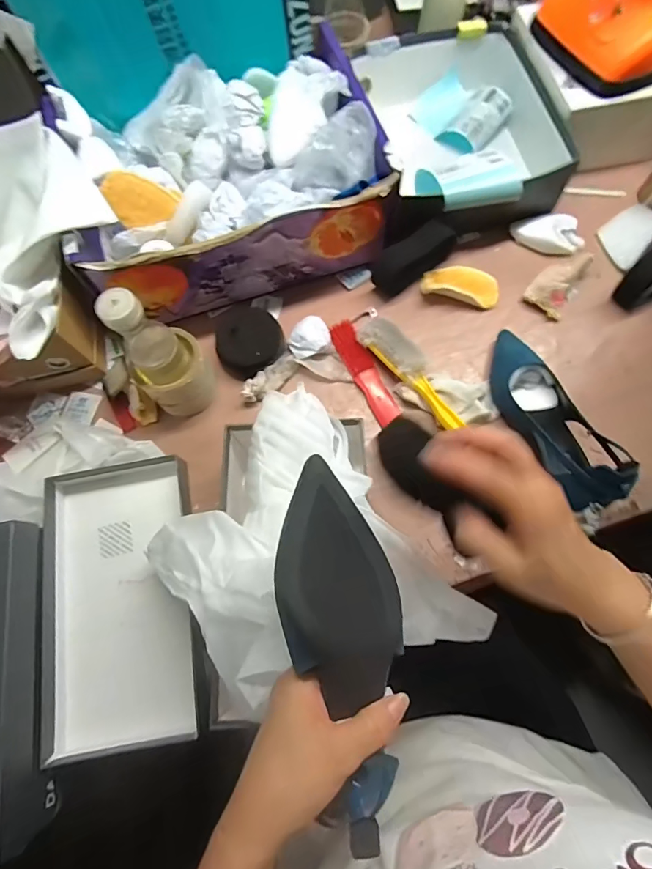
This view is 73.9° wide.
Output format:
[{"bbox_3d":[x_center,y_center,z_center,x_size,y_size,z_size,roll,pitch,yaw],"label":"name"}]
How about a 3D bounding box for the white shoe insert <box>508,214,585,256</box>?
[{"bbox_3d":[0.325,-0.292,0.635,0.099,0.021,0.060,0,72,2],"label":"white shoe insert"}]

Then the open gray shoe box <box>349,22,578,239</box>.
[{"bbox_3d":[0.187,-0.457,0.661,0.263,0.113,0.339,-13,72,-2],"label":"open gray shoe box"}]

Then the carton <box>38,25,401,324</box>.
[{"bbox_3d":[-0.135,-0.345,0.596,0.390,0.140,0.288,-16,73,-3],"label":"carton"}]

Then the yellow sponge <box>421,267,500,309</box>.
[{"bbox_3d":[0.189,-0.207,0.607,0.108,0.029,0.044,8,73,4],"label":"yellow sponge"}]

